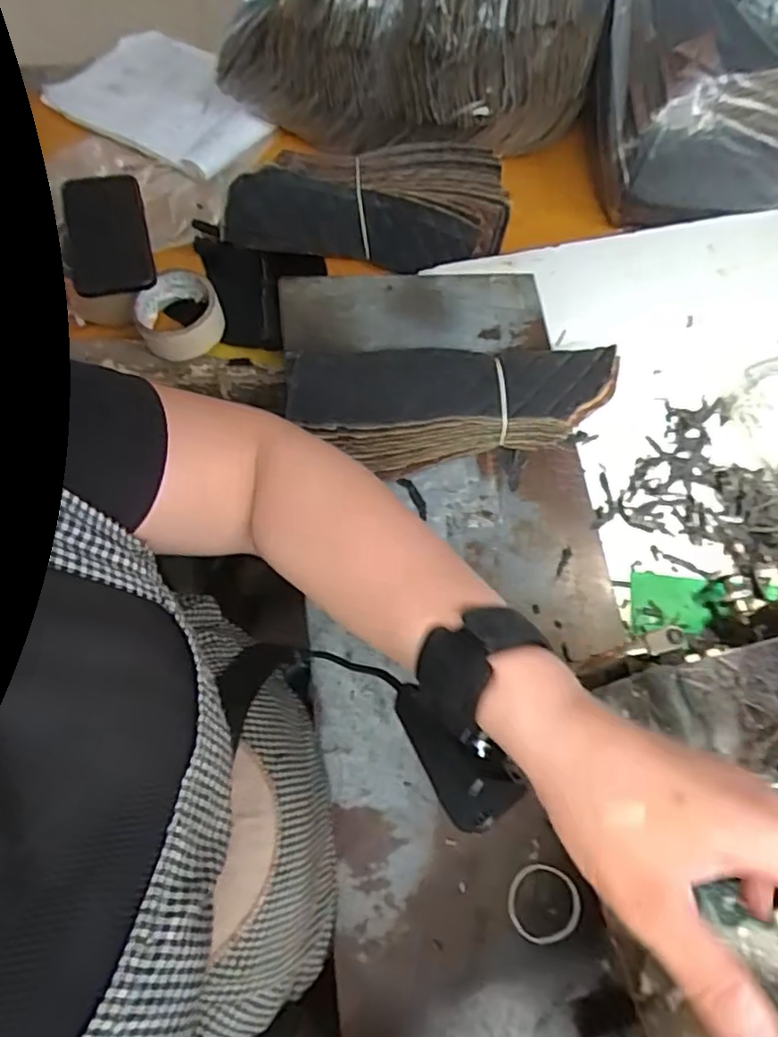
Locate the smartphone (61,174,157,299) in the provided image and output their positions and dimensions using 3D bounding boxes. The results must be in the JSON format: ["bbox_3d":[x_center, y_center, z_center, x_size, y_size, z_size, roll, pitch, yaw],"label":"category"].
[{"bbox_3d":[-0.280,-0.284,0.651,0.074,0.011,0.128,-9,84,-15],"label":"smartphone"}]

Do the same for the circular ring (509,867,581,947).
[{"bbox_3d":[0.107,0.265,0.448,0.051,0.004,0.047,0,67,-1],"label":"circular ring"}]

